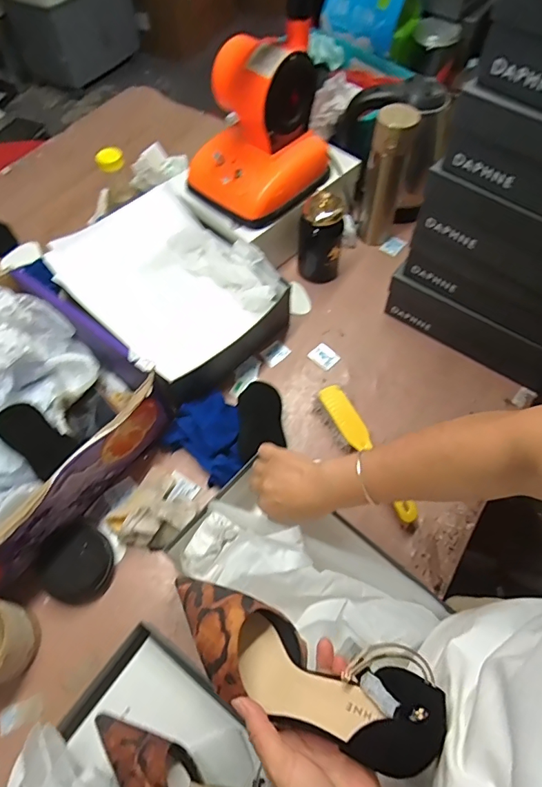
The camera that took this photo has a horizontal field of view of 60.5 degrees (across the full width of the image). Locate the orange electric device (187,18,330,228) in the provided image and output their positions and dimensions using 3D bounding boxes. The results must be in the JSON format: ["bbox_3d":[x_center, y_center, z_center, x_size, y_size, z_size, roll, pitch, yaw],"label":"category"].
[{"bbox_3d":[-0.015,-0.428,0.749,0.175,0.202,0.207,40,68,20],"label":"orange electric device"}]

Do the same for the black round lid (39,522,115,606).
[{"bbox_3d":[-0.255,0.225,0.610,0.097,0.015,0.089,2,78,-8],"label":"black round lid"}]

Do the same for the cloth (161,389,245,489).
[{"bbox_3d":[-0.083,0.060,0.696,0.130,0.040,0.118,34,66,18],"label":"cloth"}]

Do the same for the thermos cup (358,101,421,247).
[{"bbox_3d":[0.206,-0.387,0.840,0.067,0.246,0.078,16,62,9],"label":"thermos cup"}]

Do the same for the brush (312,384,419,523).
[{"bbox_3d":[0.131,0.088,0.684,0.048,0.038,0.229,-22,63,-12],"label":"brush"}]

